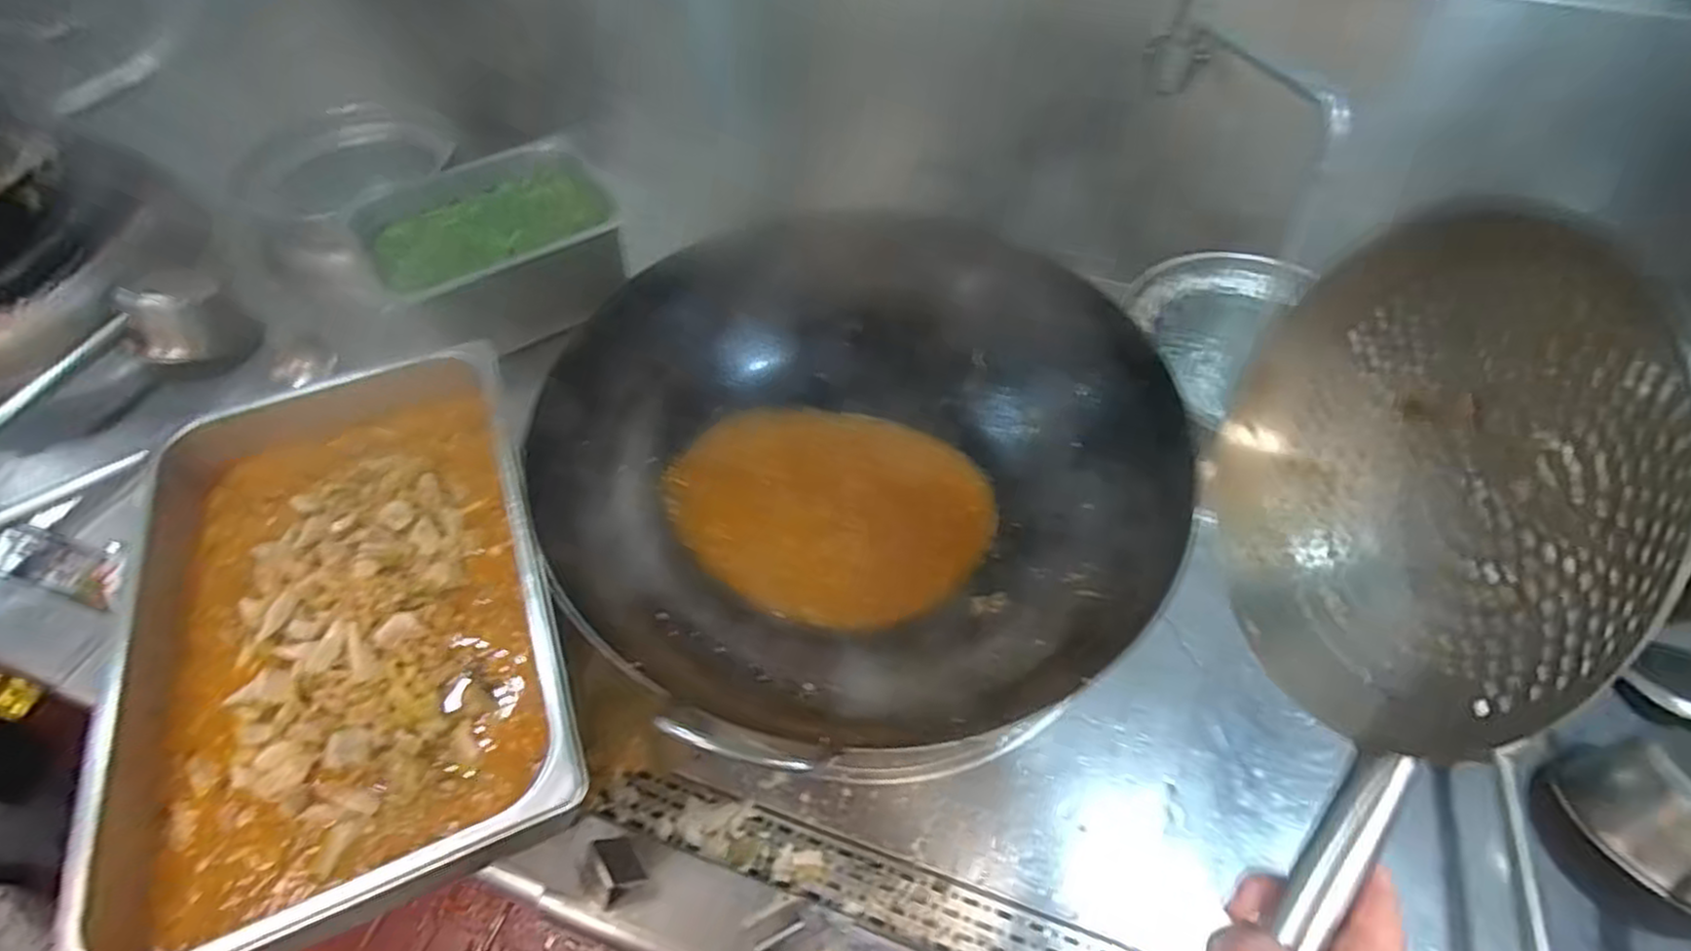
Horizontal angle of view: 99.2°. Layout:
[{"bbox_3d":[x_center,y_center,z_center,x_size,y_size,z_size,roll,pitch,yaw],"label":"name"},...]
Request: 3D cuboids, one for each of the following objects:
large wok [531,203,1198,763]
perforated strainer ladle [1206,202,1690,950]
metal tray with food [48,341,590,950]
[{"bbox_3d":[0.031,-0.010,0.705,0.511,0.182,0.550,0,53,0],"label":"large wok"},{"bbox_3d":[0.267,0.119,0.385,0.121,0.206,0.484,17,77,13],"label":"perforated strainer ladle"},{"bbox_3d":[-0.446,0.108,0.653,0.331,0.079,0.546,-20,55,-15],"label":"metal tray with food"}]

